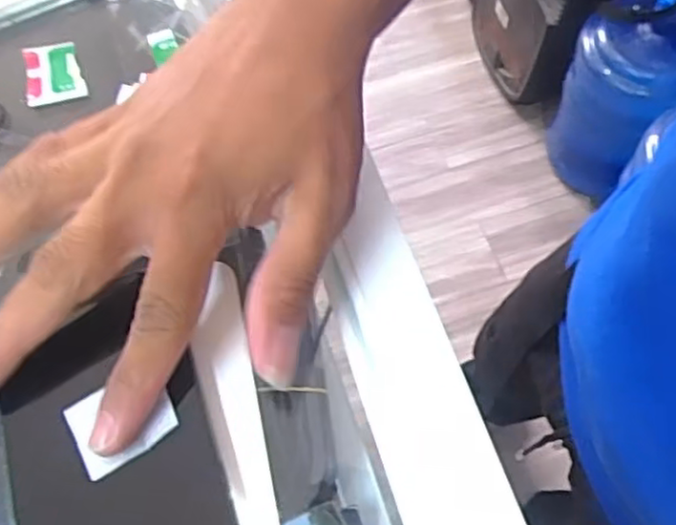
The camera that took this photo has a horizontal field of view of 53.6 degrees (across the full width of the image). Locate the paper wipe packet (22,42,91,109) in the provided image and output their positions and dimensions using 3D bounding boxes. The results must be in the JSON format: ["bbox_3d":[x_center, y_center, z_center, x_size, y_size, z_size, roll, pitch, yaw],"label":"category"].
[{"bbox_3d":[-0.135,-0.089,0.315,0.026,0.006,0.034,-18,65,-6],"label":"paper wipe packet"}]

